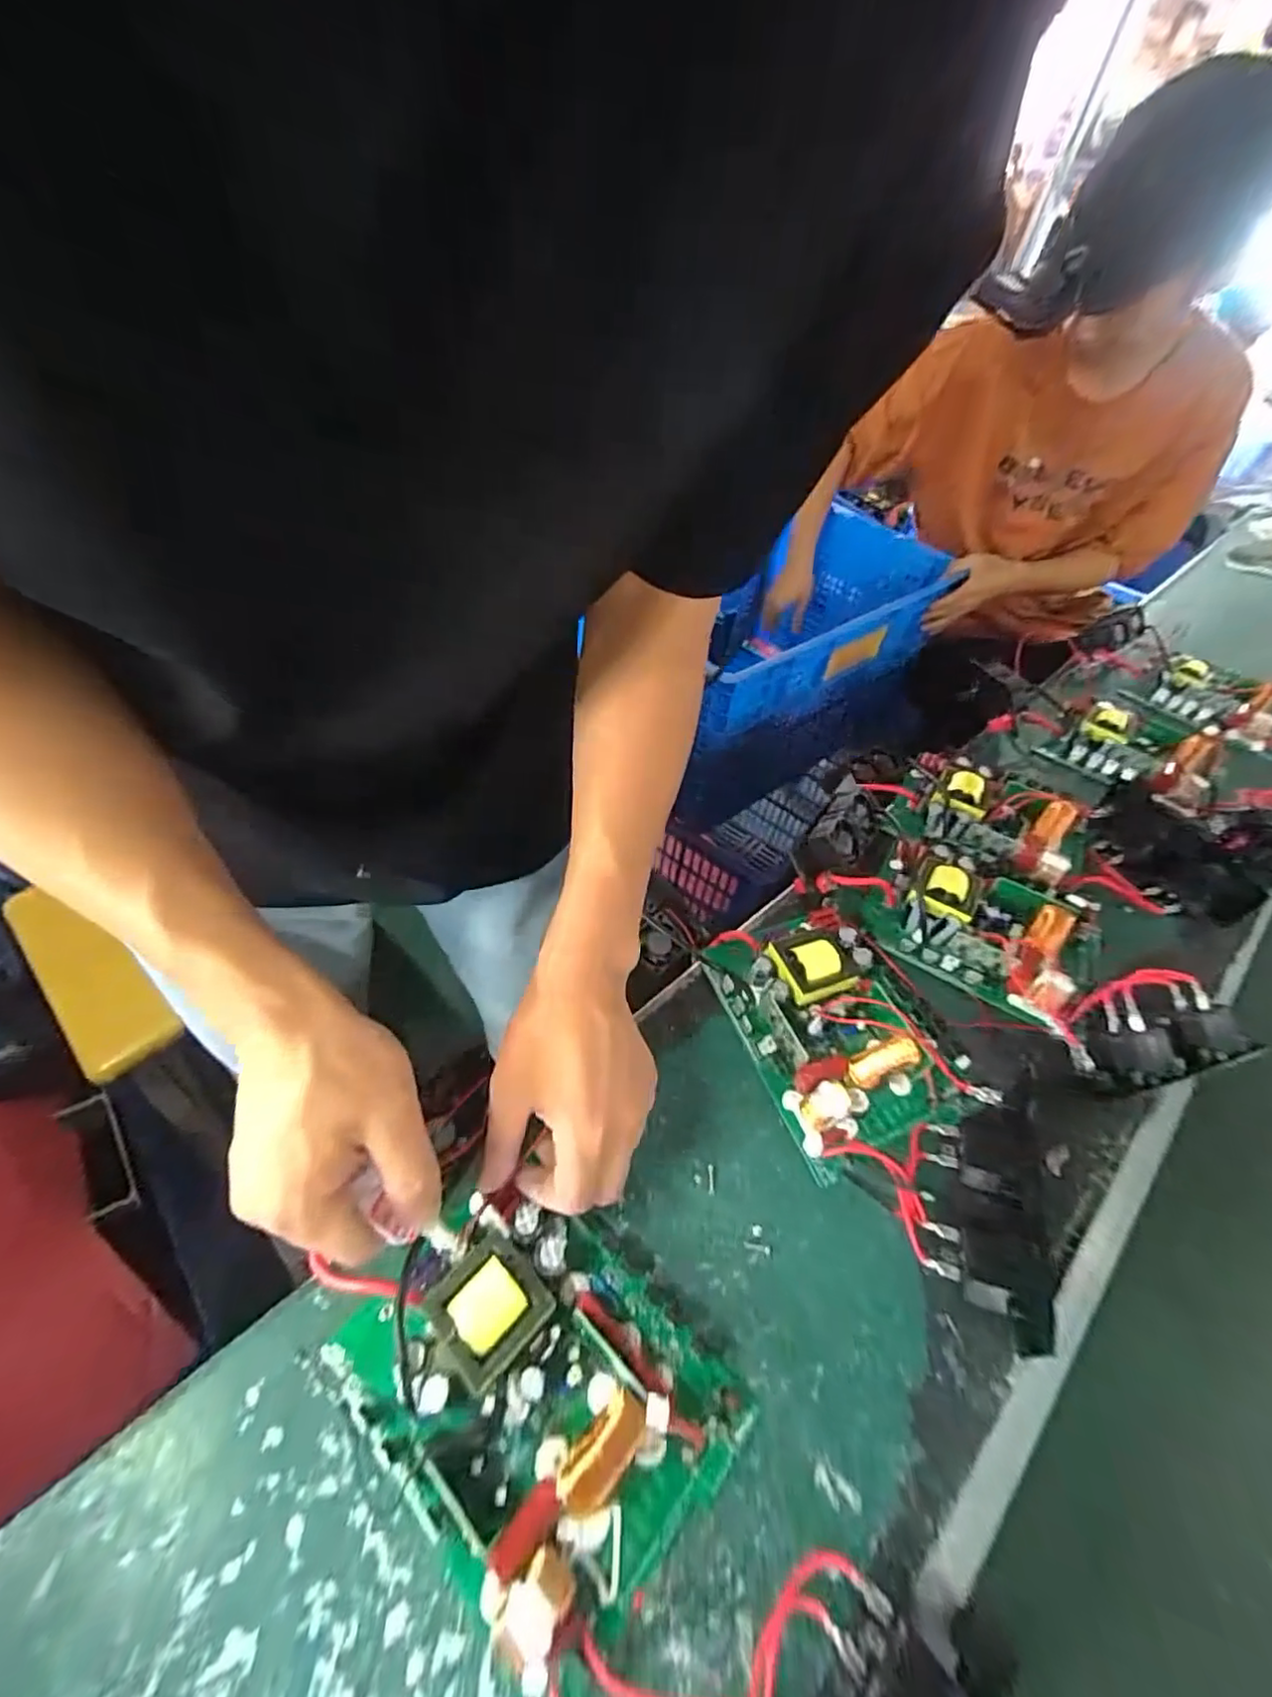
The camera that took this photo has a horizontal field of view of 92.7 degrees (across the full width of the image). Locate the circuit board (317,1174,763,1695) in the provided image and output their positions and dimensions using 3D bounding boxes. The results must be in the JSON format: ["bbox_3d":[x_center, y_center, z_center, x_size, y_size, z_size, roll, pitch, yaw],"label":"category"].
[{"bbox_3d":[-0.047,0.243,0.280,0.162,0.044,0.126,35,54,27],"label":"circuit board"}]

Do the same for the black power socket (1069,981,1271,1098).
[{"bbox_3d":[0.325,0.121,0.382,0.108,0.028,0.049,-7,51,-13],"label":"black power socket"}]

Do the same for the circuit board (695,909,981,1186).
[{"bbox_3d":[0.135,0.113,0.410,0.129,0.040,0.186,-17,49,-17],"label":"circuit board"}]

